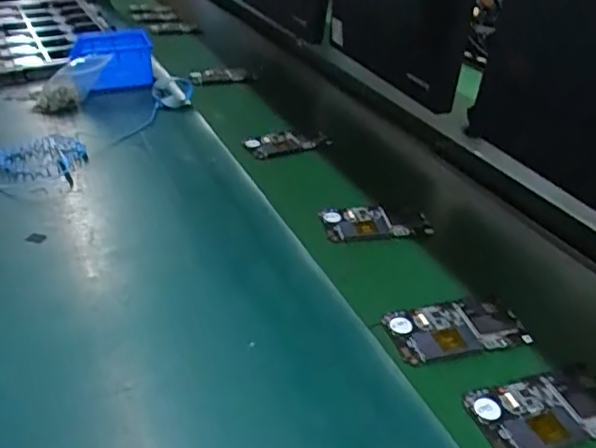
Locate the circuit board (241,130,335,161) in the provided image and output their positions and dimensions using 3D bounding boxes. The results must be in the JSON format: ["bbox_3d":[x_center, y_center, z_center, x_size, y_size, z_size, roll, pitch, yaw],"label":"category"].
[{"bbox_3d":[-0.015,-0.118,0.842,0.116,0.014,0.061,-11,36,-19],"label":"circuit board"}]

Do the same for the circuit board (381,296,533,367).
[{"bbox_3d":[0.144,0.092,0.520,0.125,0.006,0.065,-9,36,-16],"label":"circuit board"}]

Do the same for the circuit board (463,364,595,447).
[{"bbox_3d":[0.195,0.141,0.445,0.121,0.008,0.065,-9,36,-17],"label":"circuit board"}]

